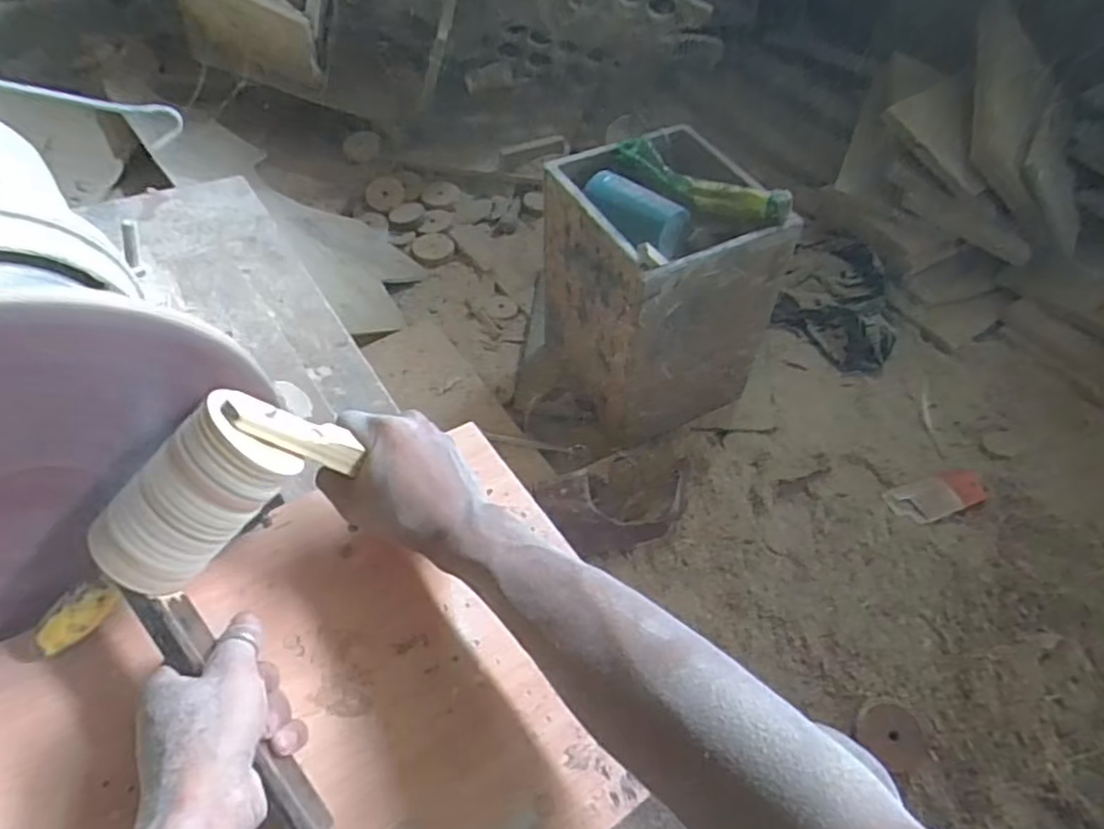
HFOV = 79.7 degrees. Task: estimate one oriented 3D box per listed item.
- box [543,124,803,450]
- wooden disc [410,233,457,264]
[{"bbox_3d":[0.116,-0.151,0.840,0.229,0.310,0.240,-23,57,-22],"label":"box"},{"bbox_3d":[-0.203,-0.286,1.137,0.073,0.007,0.074,3,51,-4],"label":"wooden disc"}]

